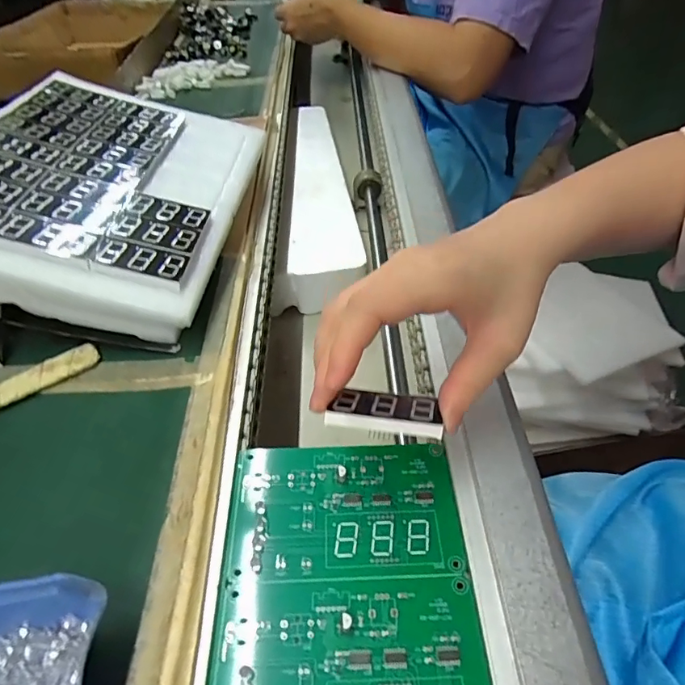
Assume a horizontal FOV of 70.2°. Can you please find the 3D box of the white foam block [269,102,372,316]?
[{"bbox_3d":[-0.026,-0.197,0.636,0.101,0.060,0.387,0,48,-1],"label":"white foam block"}]

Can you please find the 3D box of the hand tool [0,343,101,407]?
[{"bbox_3d":[-0.217,0.030,0.322,0.108,0.006,0.022,-28,51,-21],"label":"hand tool"}]

